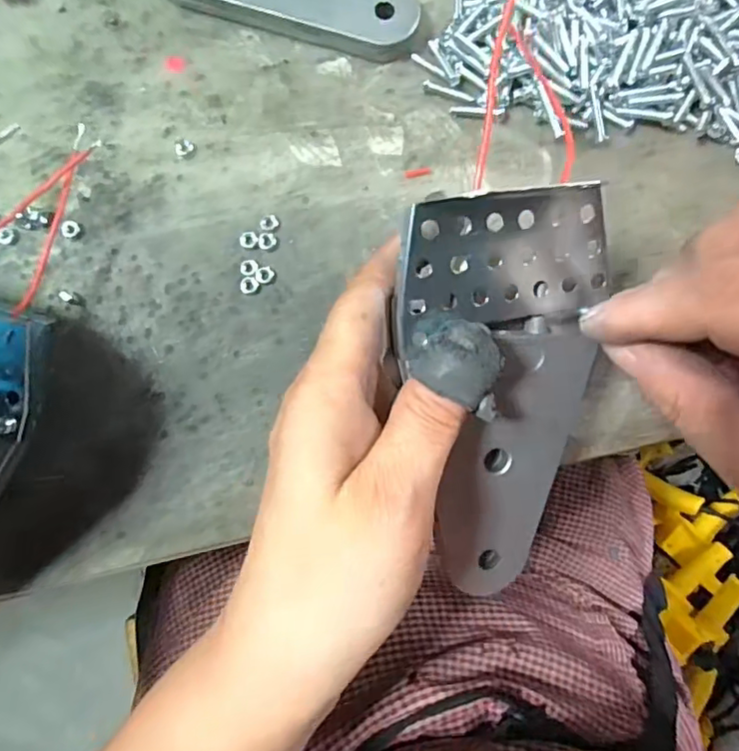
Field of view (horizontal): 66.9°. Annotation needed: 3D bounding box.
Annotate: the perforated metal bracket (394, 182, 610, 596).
[{"bbox_3d":[0.039,0.006,0.176,0.061,0.041,0.134,2,90,0],"label":"perforated metal bracket"}]

